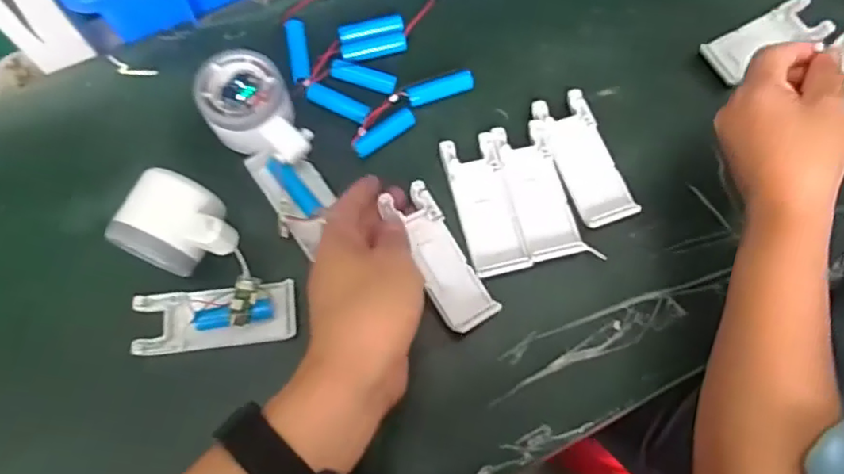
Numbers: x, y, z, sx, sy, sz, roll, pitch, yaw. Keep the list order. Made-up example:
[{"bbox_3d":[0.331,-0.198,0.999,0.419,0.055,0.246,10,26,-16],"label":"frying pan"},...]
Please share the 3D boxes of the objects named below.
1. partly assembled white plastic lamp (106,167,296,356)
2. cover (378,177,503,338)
[{"bbox_3d":[-0.142,0.015,0.388,0.106,0.062,0.108,-8,72,-3],"label":"partly assembled white plastic lamp"},{"bbox_3d":[0.014,0.012,0.404,0.038,0.017,0.104,-23,75,-8],"label":"cover"}]

